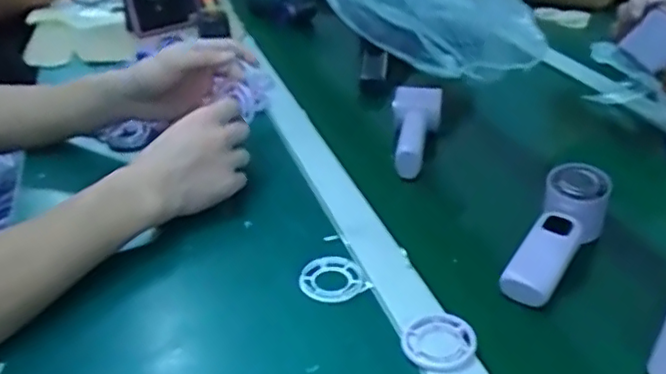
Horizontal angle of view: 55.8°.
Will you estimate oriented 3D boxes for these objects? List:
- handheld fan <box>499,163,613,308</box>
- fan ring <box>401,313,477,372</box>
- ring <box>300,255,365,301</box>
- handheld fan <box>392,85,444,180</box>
[{"bbox_3d":[0.194,0.044,0.550,0.052,0.038,0.154,21,57,32],"label":"handheld fan"},{"bbox_3d":[0.080,0.113,0.464,0.053,0.006,0.050,-1,32,1],"label":"fan ring"},{"bbox_3d":[-0.001,0.078,0.537,0.054,0.011,0.048,-3,32,-2],"label":"ring"},{"bbox_3d":[0.093,-0.060,0.733,0.056,0.047,0.134,5,45,12],"label":"handheld fan"}]

